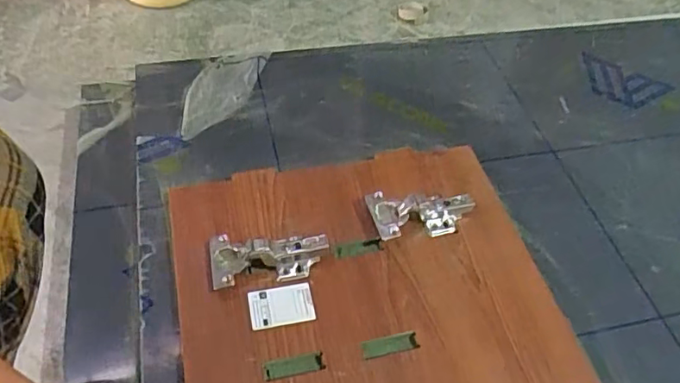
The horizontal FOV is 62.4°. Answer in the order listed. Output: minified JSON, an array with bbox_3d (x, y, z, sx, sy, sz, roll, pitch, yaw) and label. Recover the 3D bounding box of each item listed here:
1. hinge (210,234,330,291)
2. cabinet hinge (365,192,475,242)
[{"bbox_3d":[-0.070,0.066,0.559,0.113,0.032,0.050,-8,52,-9],"label":"hinge"},{"bbox_3d":[0.088,0.021,0.599,0.117,0.032,0.059,1,51,-4],"label":"cabinet hinge"}]

